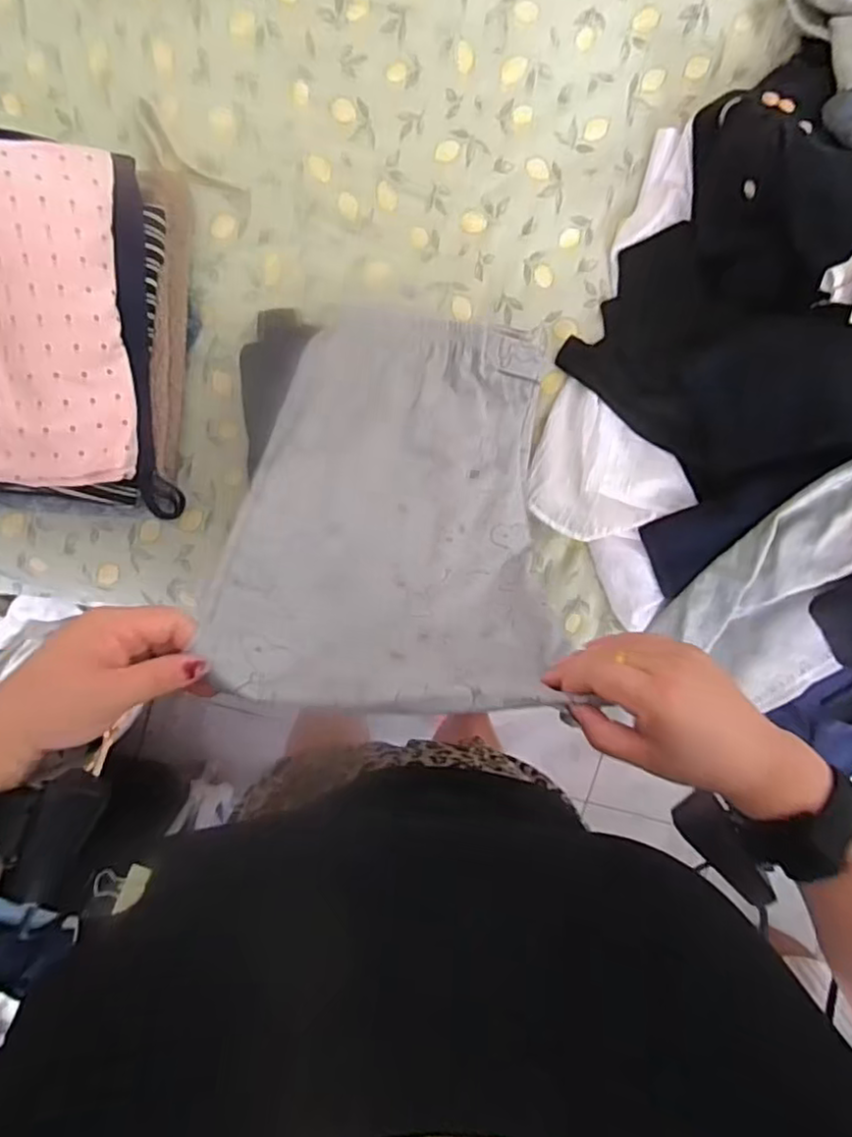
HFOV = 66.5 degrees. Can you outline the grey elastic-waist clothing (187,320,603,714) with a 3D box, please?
[{"bbox_3d":[-0.018,-0.074,0.520,0.248,0.278,0.286,4,98,-4],"label":"grey elastic-waist clothing"}]

